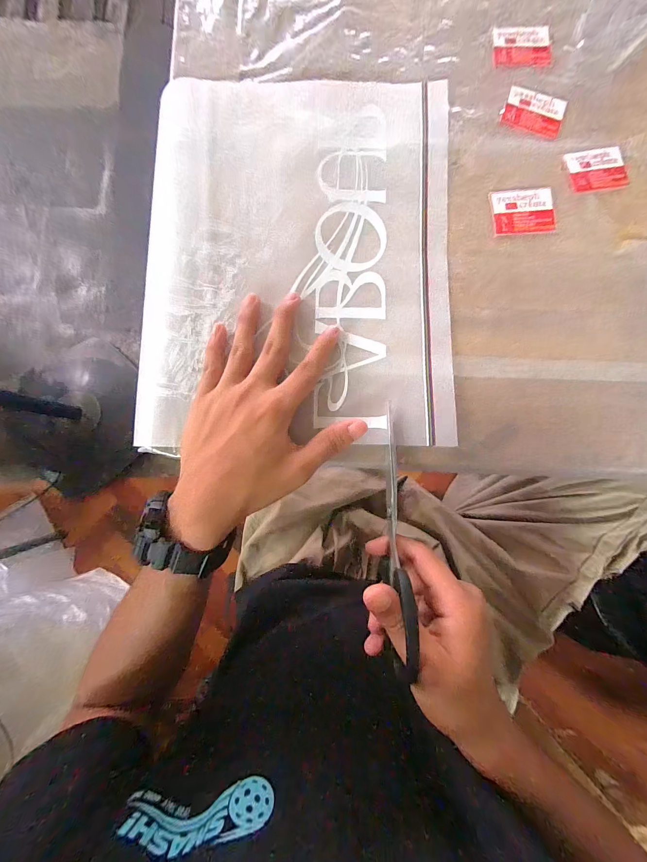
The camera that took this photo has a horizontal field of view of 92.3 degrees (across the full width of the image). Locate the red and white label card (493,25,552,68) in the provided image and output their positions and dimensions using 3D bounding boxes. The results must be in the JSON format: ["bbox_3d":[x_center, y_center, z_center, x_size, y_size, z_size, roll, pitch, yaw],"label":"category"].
[{"bbox_3d":[0.178,-0.344,0.277,0.051,0.004,0.042,2,86,0],"label":"red and white label card"}]

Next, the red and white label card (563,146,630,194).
[{"bbox_3d":[0.237,-0.228,0.269,0.054,0.004,0.038,-14,86,-4],"label":"red and white label card"}]

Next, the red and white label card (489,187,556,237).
[{"bbox_3d":[0.171,-0.187,0.264,0.053,0.004,0.039,-5,86,-1],"label":"red and white label card"}]

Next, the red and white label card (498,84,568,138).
[{"bbox_3d":[0.185,-0.280,0.273,0.053,0.004,0.039,14,86,1],"label":"red and white label card"}]

